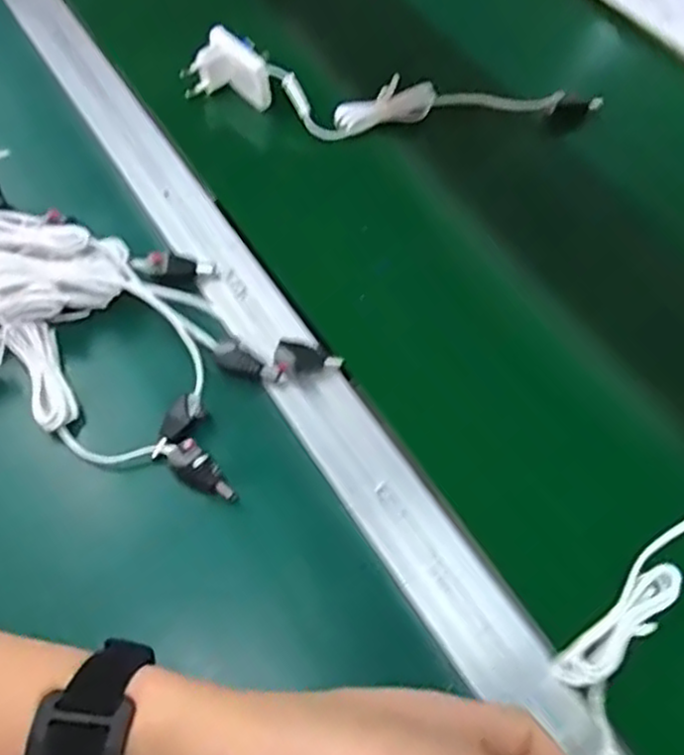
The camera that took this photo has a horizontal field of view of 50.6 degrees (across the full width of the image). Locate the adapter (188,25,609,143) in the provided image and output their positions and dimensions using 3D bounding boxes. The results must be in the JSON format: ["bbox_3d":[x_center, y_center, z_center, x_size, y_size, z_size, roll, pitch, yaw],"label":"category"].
[{"bbox_3d":[0.037,-0.208,0.538,0.310,0.043,0.062,6,58,2],"label":"adapter"}]

